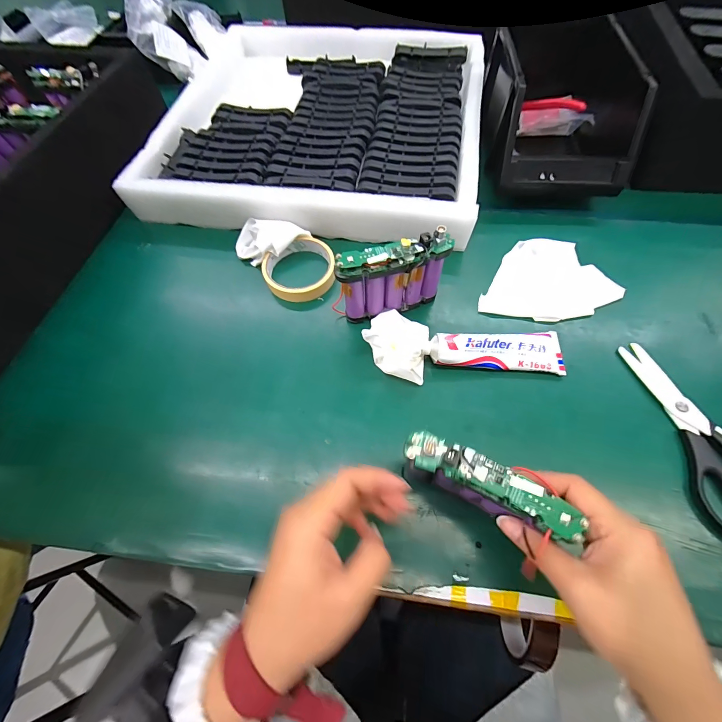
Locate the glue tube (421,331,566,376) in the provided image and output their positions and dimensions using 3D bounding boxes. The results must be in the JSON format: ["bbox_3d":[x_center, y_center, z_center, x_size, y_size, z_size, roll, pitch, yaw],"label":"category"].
[{"bbox_3d":[0.138,-0.010,0.347,0.139,0.031,0.042,0,64,2],"label":"glue tube"}]

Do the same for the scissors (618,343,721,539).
[{"bbox_3d":[0.322,0.063,0.311,0.085,0.016,0.187,-9,64,-2],"label":"scissors"}]

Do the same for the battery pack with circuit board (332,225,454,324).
[{"bbox_3d":[0.032,-0.084,0.351,0.116,0.095,0.024,-18,65,-7],"label":"battery pack with circuit board"}]

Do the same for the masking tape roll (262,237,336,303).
[{"bbox_3d":[-0.076,-0.115,0.414,0.084,0.028,0.090,-1,64,2],"label":"masking tape roll"}]

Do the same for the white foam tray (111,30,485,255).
[{"bbox_3d":[-0.057,-0.383,0.517,0.466,0.051,0.477,8,66,6],"label":"white foam tray"}]

